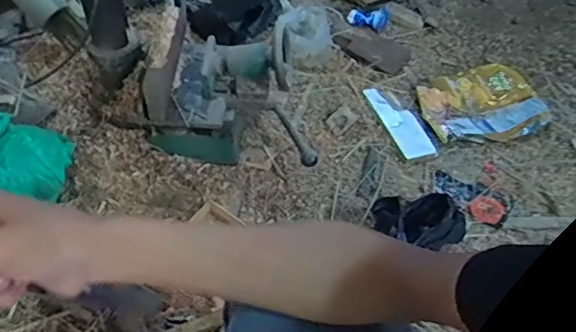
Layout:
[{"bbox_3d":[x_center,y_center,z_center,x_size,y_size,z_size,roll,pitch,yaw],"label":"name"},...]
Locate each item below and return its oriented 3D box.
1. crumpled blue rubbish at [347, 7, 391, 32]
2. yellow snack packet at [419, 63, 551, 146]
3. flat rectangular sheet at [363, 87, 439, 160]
[{"bbox_3d":[0.206,-0.386,1.468,0.107,0.035,0.077,12,51,8],"label":"crumpled blue rubbish"},{"bbox_3d":[0.446,-0.143,1.296,0.273,0.030,0.214,-7,51,-8],"label":"yellow snack packet"},{"bbox_3d":[0.245,-0.099,1.247,0.073,0.024,0.214,-17,53,-16],"label":"flat rectangular sheet"}]

